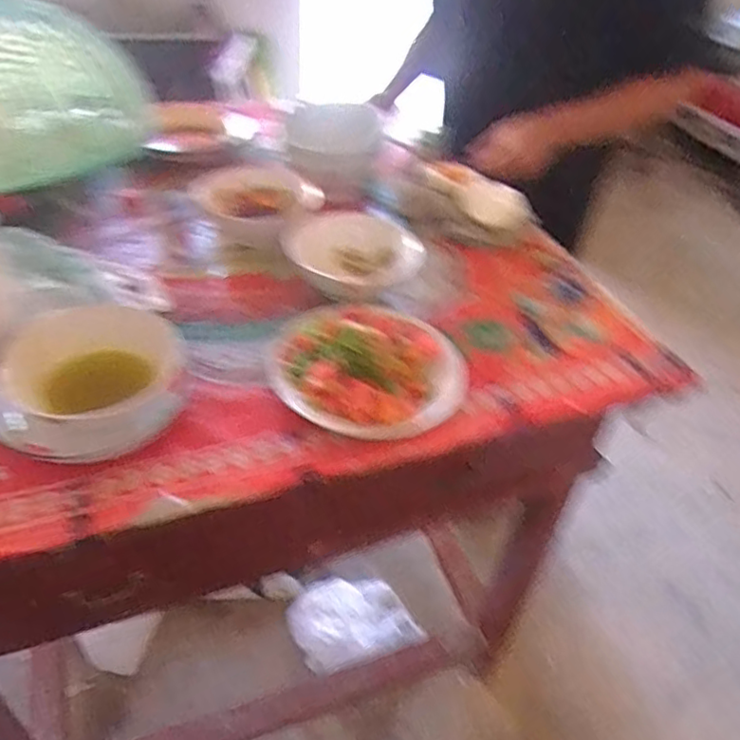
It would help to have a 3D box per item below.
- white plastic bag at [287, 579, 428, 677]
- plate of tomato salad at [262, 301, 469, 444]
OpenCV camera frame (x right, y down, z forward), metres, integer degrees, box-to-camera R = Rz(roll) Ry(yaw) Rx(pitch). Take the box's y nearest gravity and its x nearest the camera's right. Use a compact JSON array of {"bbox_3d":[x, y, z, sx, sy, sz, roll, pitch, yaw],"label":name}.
[{"bbox_3d":[-0.036,0.533,1.342,0.260,0.083,0.213,-9,45,-16],"label":"white plastic bag"},{"bbox_3d":[0.003,-0.019,0.671,0.202,0.069,0.196,3,43,-3],"label":"plate of tomato salad"}]

